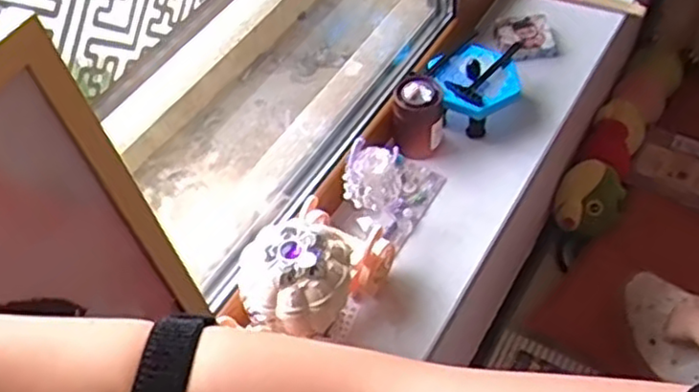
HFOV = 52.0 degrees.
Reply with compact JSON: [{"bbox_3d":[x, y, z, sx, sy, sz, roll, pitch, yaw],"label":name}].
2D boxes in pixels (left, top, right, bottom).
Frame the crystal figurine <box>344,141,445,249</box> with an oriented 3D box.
[{"bbox_3d":[0.060,-0.023,0.908,0.076,0.132,0.137,30,60,24],"label":"crystal figurine"}]

